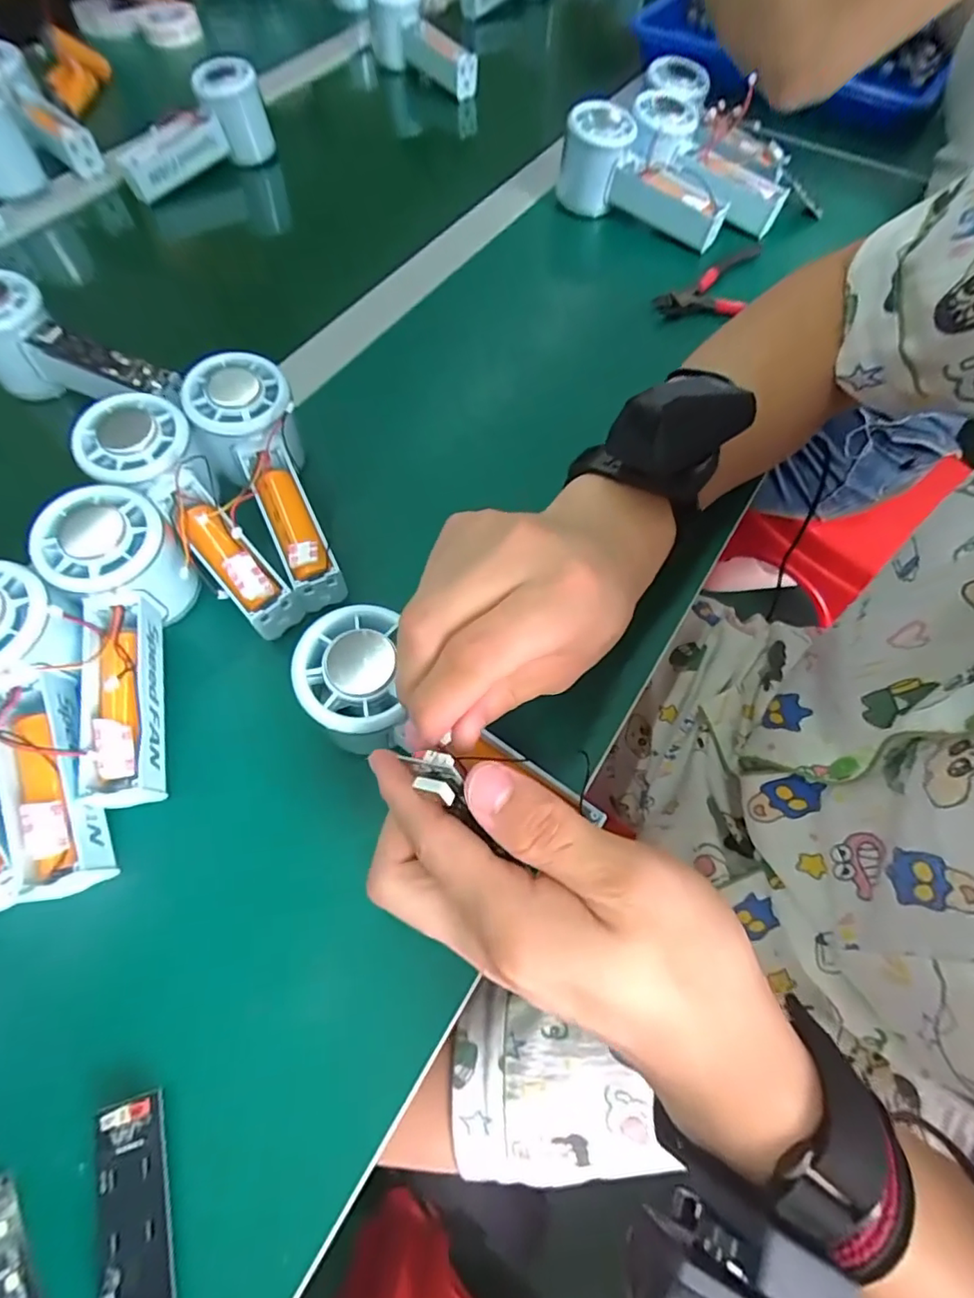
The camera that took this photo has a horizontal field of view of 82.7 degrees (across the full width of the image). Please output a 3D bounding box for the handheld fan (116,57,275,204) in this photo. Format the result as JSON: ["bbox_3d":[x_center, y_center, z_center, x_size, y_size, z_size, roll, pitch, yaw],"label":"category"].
[{"bbox_3d":[-0.256,-0.454,0.486,0.046,0.065,0.146,38,69,16],"label":"handheld fan"}]

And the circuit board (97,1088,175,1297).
[{"bbox_3d":[-0.123,0.210,0.192,0.024,0.007,0.090,-16,66,-9],"label":"circuit board"}]

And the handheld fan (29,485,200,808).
[{"bbox_3d":[-0.178,-0.002,0.273,0.056,0.049,0.151,-8,77,-5],"label":"handheld fan"}]

